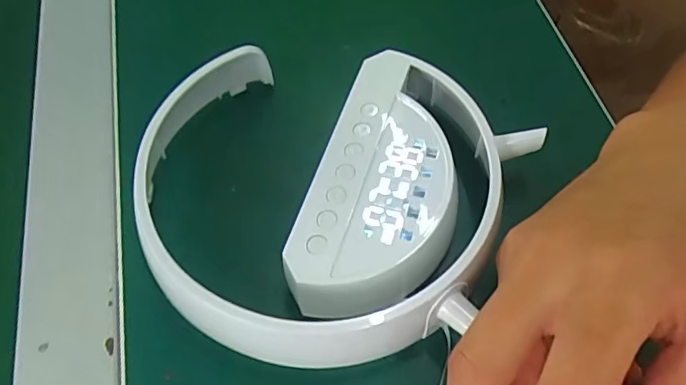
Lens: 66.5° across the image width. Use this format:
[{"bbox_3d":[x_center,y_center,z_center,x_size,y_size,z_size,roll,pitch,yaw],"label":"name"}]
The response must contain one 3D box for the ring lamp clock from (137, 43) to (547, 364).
[{"bbox_3d":[-0.009,-0.005,0.228,0.147,0.035,0.149,-1,60,1],"label":"ring lamp clock"}]

